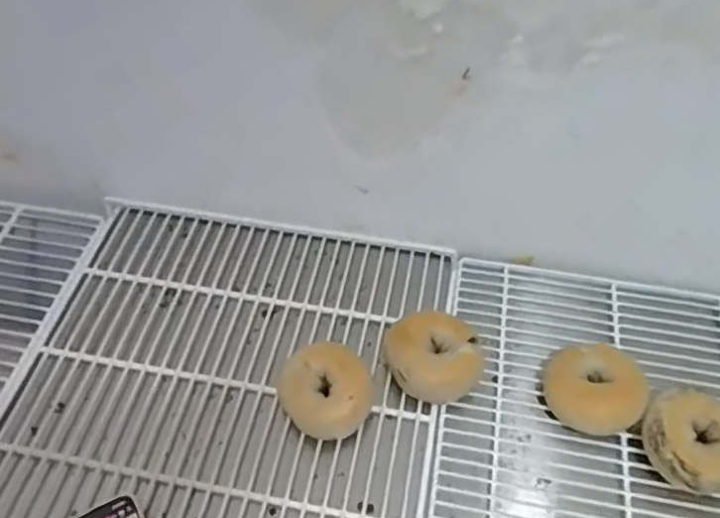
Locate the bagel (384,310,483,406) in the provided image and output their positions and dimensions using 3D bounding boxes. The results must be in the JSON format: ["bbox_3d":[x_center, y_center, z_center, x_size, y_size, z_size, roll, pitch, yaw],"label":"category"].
[{"bbox_3d":[0.084,0.113,0.779,0.100,0.052,0.104,0,53,0],"label":"bagel"}]

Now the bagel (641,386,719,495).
[{"bbox_3d":[0.358,0.197,0.709,0.103,0.055,0.105,0,52,0],"label":"bagel"}]

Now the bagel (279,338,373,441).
[{"bbox_3d":[-0.038,0.151,0.750,0.097,0.054,0.105,-25,57,-18],"label":"bagel"}]

